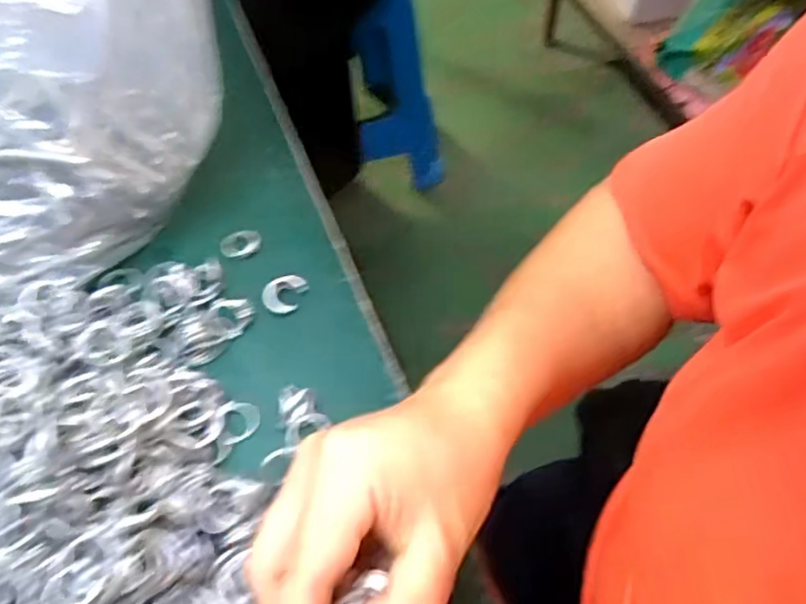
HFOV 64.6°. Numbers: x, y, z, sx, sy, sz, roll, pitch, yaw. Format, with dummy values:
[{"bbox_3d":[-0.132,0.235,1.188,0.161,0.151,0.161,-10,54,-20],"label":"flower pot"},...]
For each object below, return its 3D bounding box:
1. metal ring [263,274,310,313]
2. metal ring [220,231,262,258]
[{"bbox_3d":[-0.077,-0.006,0.413,0.022,0.011,0.028,18,58,15],"label":"metal ring"},{"bbox_3d":[-0.113,-0.040,0.444,0.028,0.005,0.024,-19,56,-11],"label":"metal ring"}]

